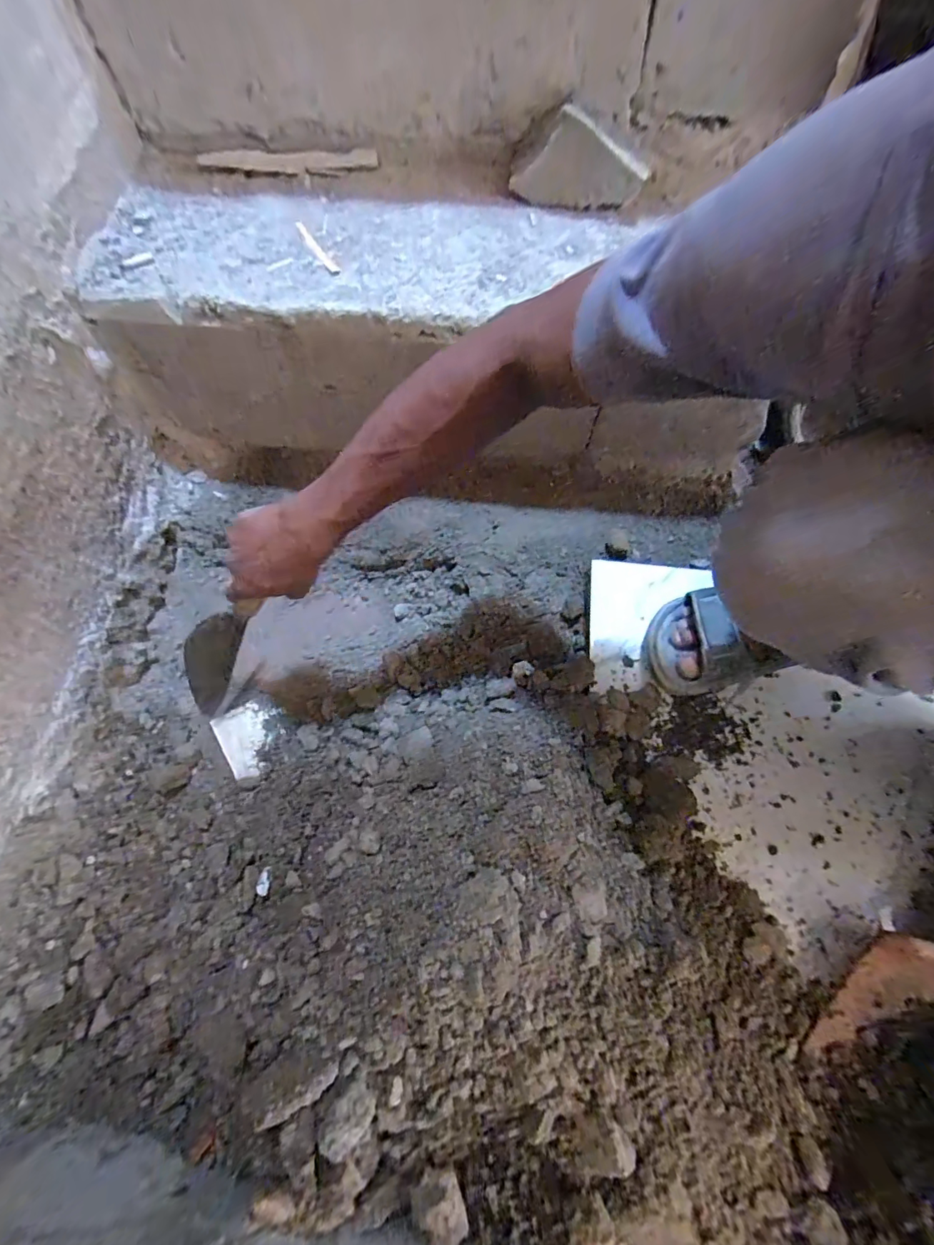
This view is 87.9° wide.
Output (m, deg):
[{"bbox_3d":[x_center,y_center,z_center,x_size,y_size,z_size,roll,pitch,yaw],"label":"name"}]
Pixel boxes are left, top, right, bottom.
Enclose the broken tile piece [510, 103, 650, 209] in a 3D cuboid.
[{"bbox_3d":[0.124,-0.494,0.539,0.122,0.086,0.019,31,41,-10],"label":"broken tile piece"}]

